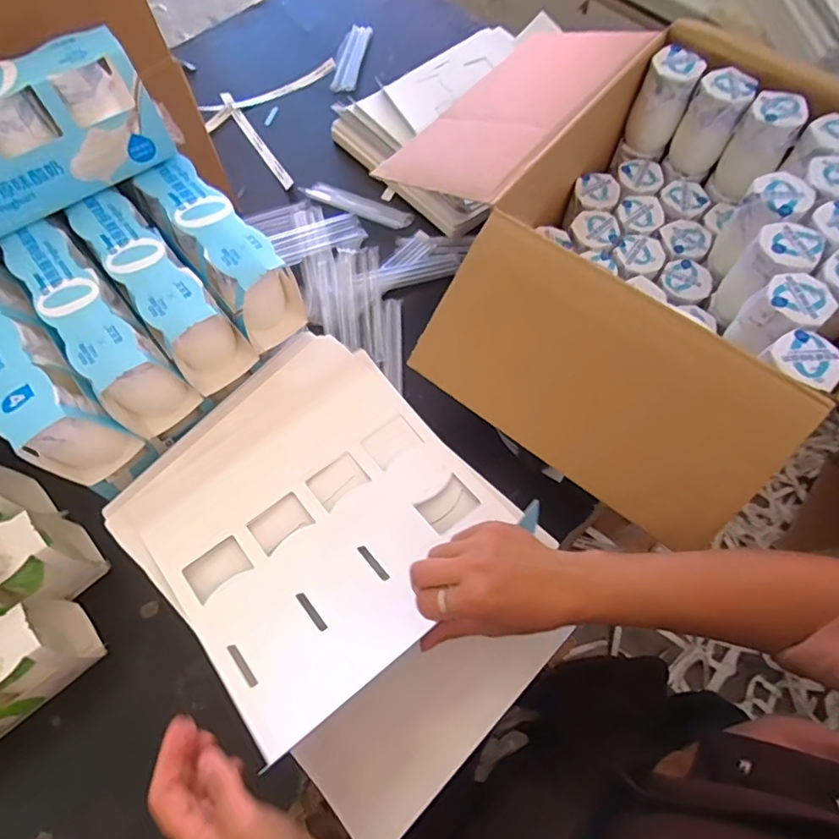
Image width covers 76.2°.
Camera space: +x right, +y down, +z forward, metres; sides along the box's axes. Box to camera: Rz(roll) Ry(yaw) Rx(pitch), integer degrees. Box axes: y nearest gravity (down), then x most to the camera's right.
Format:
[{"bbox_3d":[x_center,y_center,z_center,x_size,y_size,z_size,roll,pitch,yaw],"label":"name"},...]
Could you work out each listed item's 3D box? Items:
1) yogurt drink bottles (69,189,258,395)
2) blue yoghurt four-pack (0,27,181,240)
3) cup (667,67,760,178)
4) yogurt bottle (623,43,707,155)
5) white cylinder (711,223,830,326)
[{"bbox_3d":[-0.257,-0.130,0.534,0.068,0.117,0.213,-38,72,-14],"label":"yogurt drink bottles"},{"bbox_3d":[-0.360,-0.225,0.455,0.270,0.093,0.064,-33,71,-12],"label":"blue yoghurt four-pack"},{"bbox_3d":[0.320,-0.327,0.593,0.055,0.098,0.048,25,70,11],"label":"cup"},{"bbox_3d":[0.274,-0.359,0.609,0.054,0.102,0.050,0,67,1],"label":"yogurt bottle"},{"bbox_3d":[0.324,-0.134,0.512,0.066,0.098,0.055,-41,73,-15],"label":"white cylinder"}]

